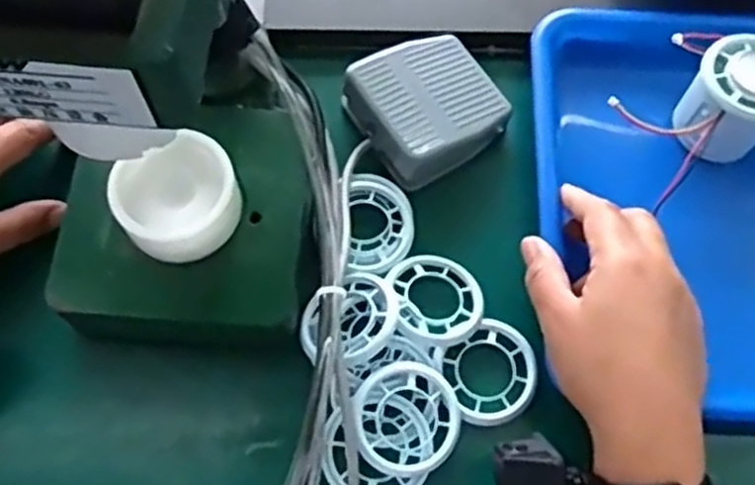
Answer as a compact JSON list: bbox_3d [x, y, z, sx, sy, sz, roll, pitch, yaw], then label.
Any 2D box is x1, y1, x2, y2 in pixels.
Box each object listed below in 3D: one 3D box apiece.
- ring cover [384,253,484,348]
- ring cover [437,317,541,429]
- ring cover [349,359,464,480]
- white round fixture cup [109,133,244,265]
[{"bbox_3d":[0.033,0.028,0.410,0.050,0.012,0.053,-10,68,-6],"label":"ring cover"},{"bbox_3d":[0.061,0.069,0.403,0.053,0.006,0.050,-33,72,-14],"label":"ring cover"},{"bbox_3d":[0.015,0.090,0.386,0.056,0.007,0.056,40,75,-2],"label":"ring cover"},{"bbox_3d":[-0.101,-0.023,0.382,0.058,0.034,0.055,1,67,-2],"label":"white round fixture cup"}]

